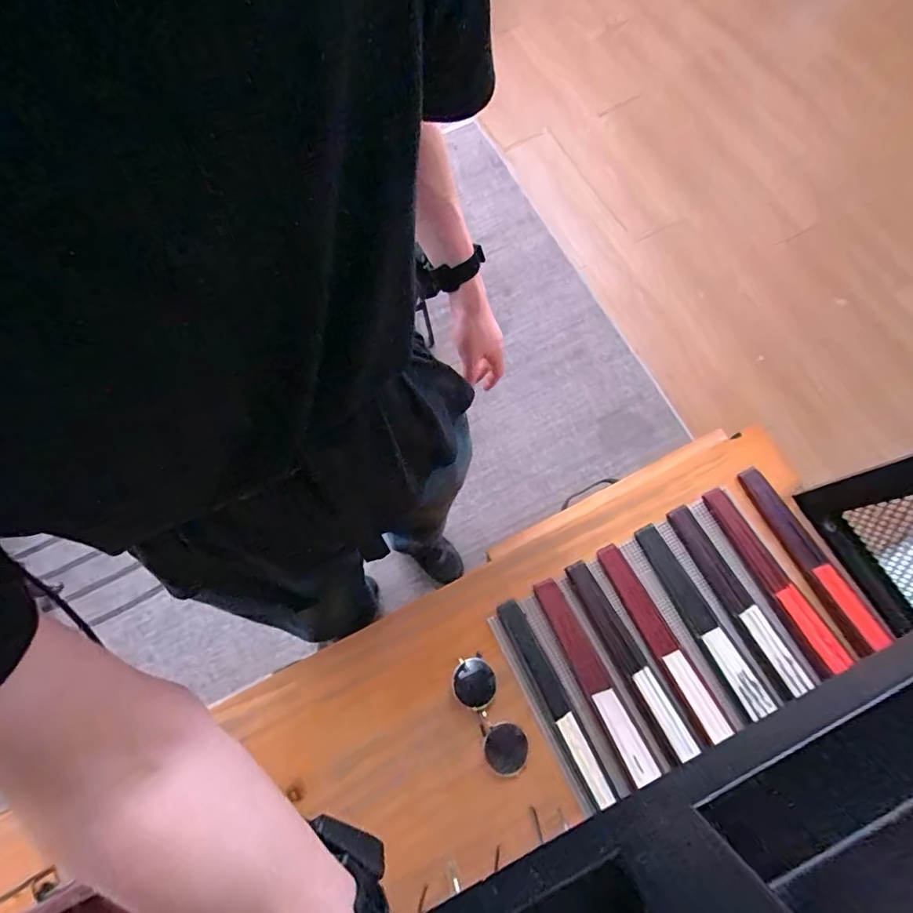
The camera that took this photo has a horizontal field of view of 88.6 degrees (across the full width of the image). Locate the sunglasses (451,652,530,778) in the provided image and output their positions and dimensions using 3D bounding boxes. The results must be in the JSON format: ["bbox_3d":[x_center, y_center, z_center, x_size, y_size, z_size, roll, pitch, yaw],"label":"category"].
[{"bbox_3d":[0.037,0.293,0.533,0.049,0.030,0.122,-29,73,-5],"label":"sunglasses"}]

